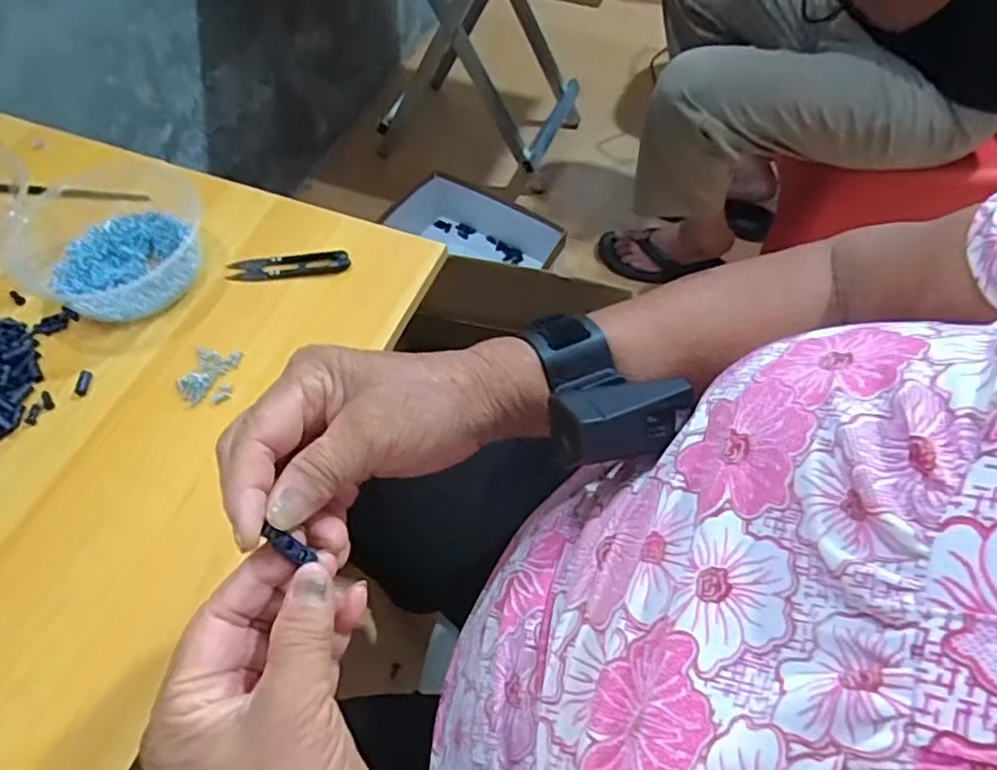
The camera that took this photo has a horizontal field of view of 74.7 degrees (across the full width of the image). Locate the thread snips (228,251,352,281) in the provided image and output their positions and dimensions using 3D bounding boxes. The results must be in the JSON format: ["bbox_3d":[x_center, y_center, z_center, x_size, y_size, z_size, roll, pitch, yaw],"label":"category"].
[{"bbox_3d":[-0.178,-0.102,0.553,0.102,0.014,0.026,-3,58,-1],"label":"thread snips"}]

